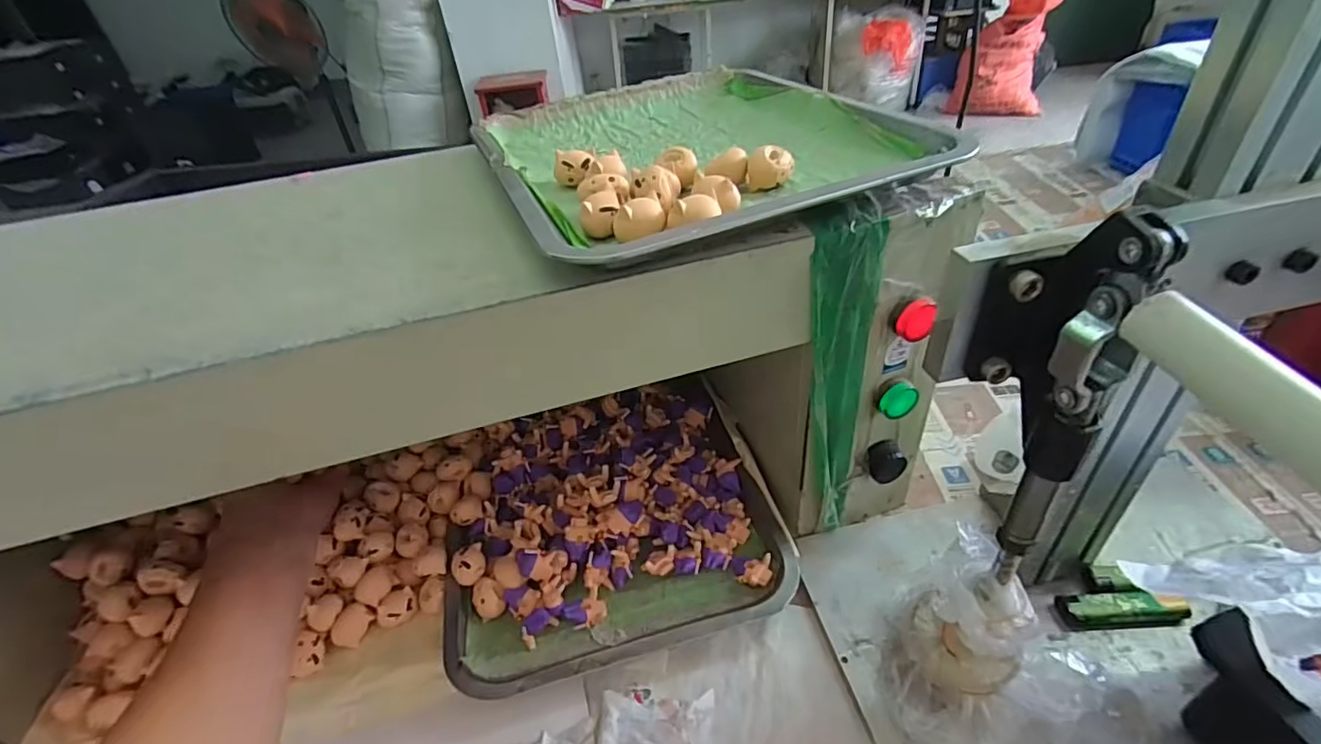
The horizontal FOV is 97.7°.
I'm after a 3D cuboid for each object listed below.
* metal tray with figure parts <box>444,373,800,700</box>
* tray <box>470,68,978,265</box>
[{"bbox_3d":[-0.046,0.116,0.501,0.264,0.063,0.263,-13,39,-9],"label":"metal tray with figure parts"},{"bbox_3d":[0.014,-0.161,0.409,0.248,0.029,0.299,-18,40,-15],"label":"tray"}]

